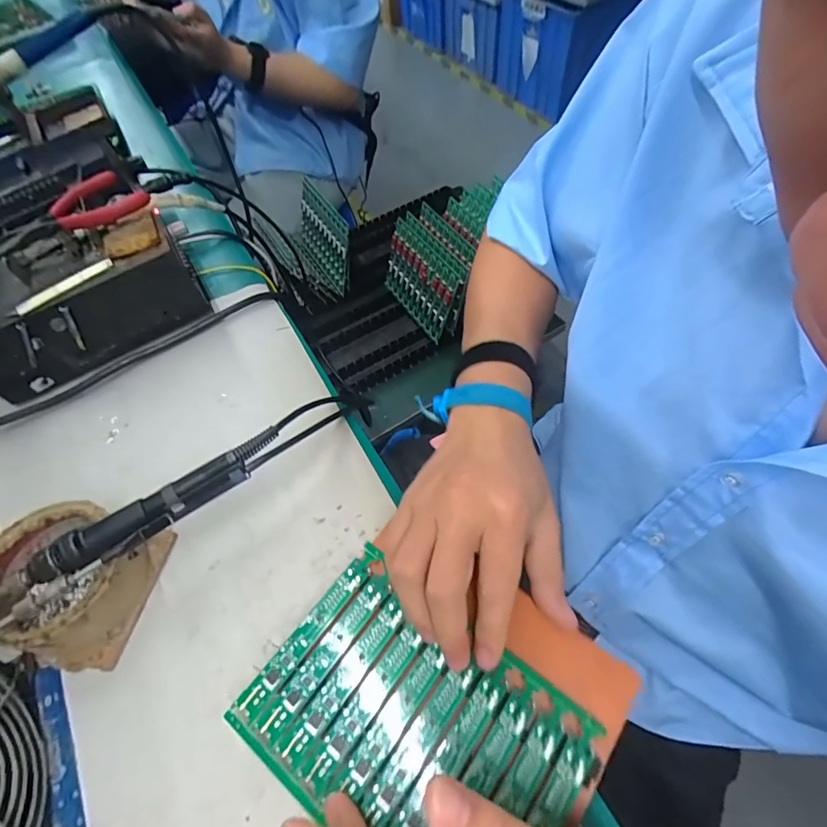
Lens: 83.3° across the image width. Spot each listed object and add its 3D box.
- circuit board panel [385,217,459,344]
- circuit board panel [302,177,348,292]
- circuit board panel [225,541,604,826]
[{"bbox_3d":[0.008,-0.200,0.710,0.014,0.114,0.156,-20,57,-30],"label":"circuit board panel"},{"bbox_3d":[-0.150,-0.298,0.776,0.012,0.113,0.160,-20,62,-30],"label":"circuit board panel"},{"bbox_3d":[-0.002,0.165,0.248,0.160,0.006,0.117,32,64,22],"label":"circuit board panel"}]

